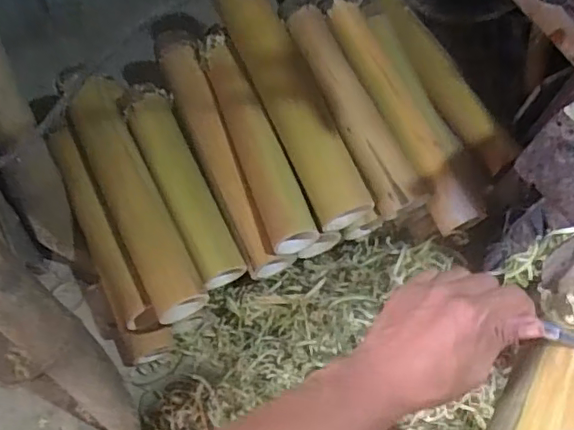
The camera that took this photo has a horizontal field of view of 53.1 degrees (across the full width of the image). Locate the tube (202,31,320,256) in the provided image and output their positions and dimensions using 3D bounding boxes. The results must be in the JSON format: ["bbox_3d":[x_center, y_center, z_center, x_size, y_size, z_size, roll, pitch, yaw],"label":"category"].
[{"bbox_3d":[-0.054,-0.117,0.870,0.066,0.059,0.369,-17,65,-17],"label":"tube"}]

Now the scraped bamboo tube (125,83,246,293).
[{"bbox_3d":[-0.159,-0.045,0.873,0.076,0.070,0.321,-20,66,-18],"label":"scraped bamboo tube"}]

